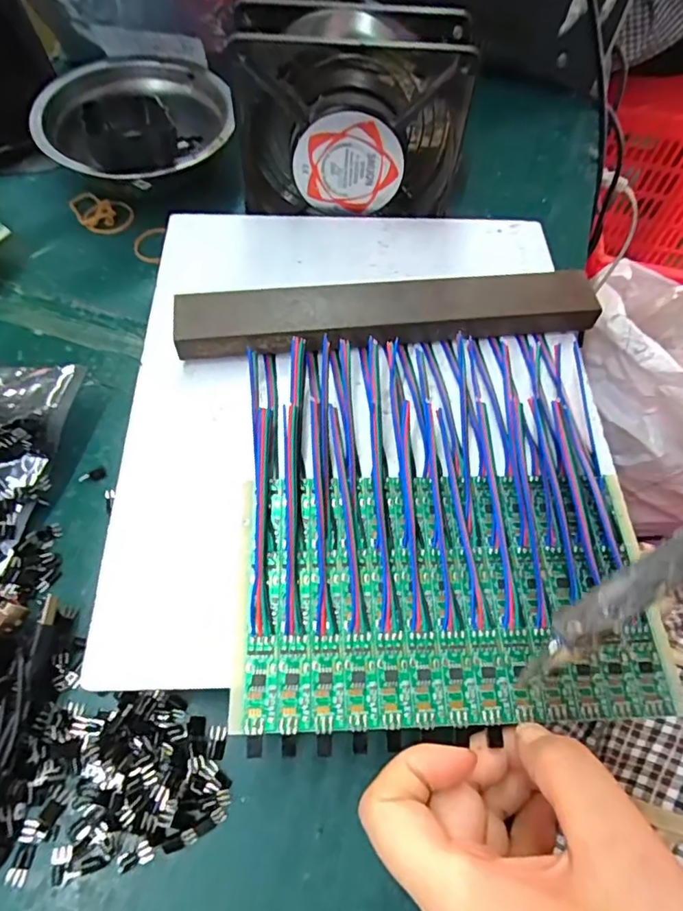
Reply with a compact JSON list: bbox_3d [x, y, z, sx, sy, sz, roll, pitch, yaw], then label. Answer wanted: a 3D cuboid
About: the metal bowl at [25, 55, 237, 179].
[{"bbox_3d":[-0.135,-0.212,0.353,0.116,0.048,0.114,1,62,-2],"label":"metal bowl"}]

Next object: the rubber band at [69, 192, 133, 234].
[{"bbox_3d":[-0.160,-0.159,0.347,0.041,0.007,0.028,16,62,6],"label":"rubber band"}]

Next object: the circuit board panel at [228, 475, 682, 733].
[{"bbox_3d":[0.041,0.053,0.212,0.158,0.004,0.096,0,62,-3],"label":"circuit board panel"}]

